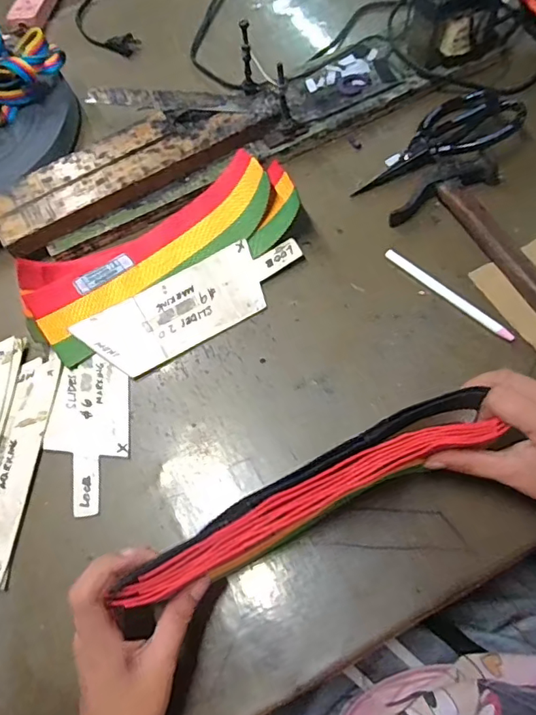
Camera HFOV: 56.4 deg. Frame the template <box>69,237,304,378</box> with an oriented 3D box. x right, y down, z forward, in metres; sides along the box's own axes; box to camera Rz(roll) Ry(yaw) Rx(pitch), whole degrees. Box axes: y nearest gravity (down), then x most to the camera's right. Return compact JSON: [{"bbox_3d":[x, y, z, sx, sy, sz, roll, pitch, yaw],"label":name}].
[{"bbox_3d":[-0.068,-0.054,0.483,0.217,0.007,0.073,-29,77,-10],"label":"template"}]

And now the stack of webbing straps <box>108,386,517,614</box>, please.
[{"bbox_3d":[0.029,0.097,0.344,0.268,0.030,0.042,-27,70,-8],"label":"stack of webbing straps"}]

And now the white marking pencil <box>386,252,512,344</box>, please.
[{"bbox_3d":[0.167,-0.060,0.469,0.010,0.010,0.141,-43,73,-13],"label":"white marking pencil"}]

